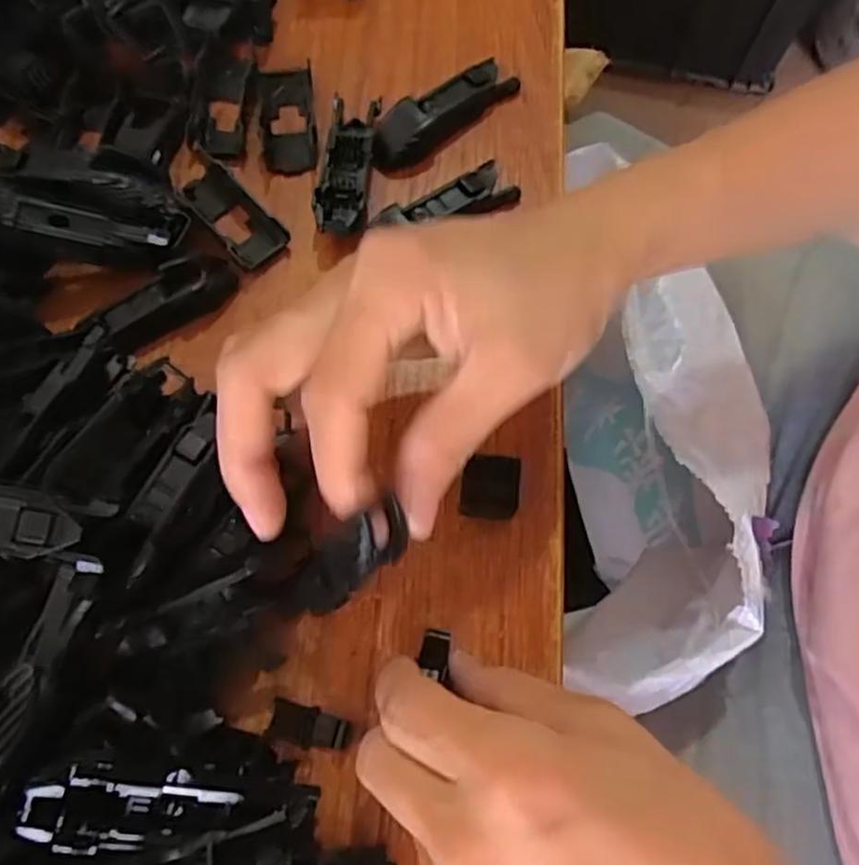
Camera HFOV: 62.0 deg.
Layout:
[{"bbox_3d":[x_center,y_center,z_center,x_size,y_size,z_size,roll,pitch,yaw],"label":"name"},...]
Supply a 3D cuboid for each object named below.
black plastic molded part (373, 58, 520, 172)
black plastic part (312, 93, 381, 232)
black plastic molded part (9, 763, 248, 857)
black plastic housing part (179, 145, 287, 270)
[{"bbox_3d":[0.006,-0.138,0.308,0.072,0.016,0.022,-36,74,-12],"label":"black plastic molded part"},{"bbox_3d":[-0.034,-0.109,0.296,0.020,0.014,0.066,4,70,1],"label":"black plastic part"},{"bbox_3d":[-0.076,0.096,0.184,0.051,0.011,0.020,7,69,-20],"label":"black plastic molded part"},{"bbox_3d":[-0.083,-0.093,0.291,0.022,0.010,0.057,-37,75,-13],"label":"black plastic housing part"}]

